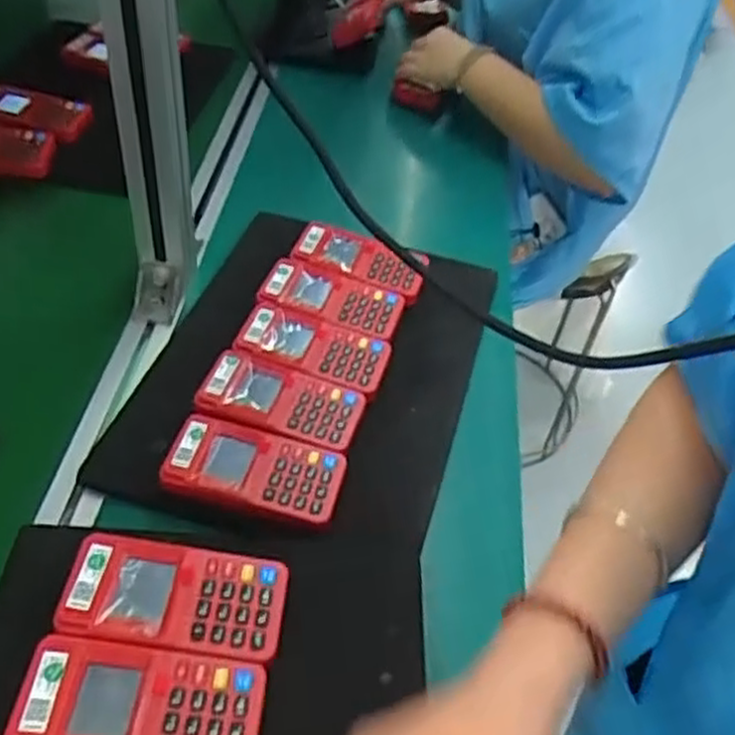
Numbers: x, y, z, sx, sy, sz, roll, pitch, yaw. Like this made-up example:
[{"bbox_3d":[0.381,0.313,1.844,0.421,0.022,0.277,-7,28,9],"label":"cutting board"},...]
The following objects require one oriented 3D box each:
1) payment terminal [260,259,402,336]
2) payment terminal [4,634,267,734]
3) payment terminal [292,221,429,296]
[{"bbox_3d":[-0.029,-0.062,0.653,0.118,0.015,0.057,17,49,7],"label":"payment terminal"},{"bbox_3d":[-0.116,0.177,0.395,0.120,0.019,0.062,7,49,-1],"label":"payment terminal"},{"bbox_3d":[-0.006,-0.101,0.694,0.116,0.018,0.051,17,49,7],"label":"payment terminal"}]

